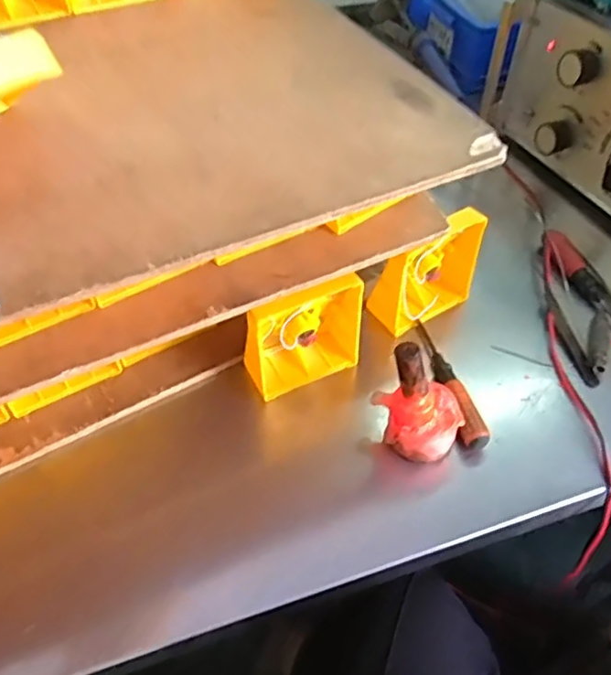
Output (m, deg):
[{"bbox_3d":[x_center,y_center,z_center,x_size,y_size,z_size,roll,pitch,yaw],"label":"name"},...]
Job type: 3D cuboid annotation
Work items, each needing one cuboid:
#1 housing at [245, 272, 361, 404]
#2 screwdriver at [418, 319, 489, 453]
[{"bbox_3d":[-0.001,-0.011,0.443,0.097,0.091,0.047,-23,53,-19],"label":"housing"},{"bbox_3d":[0.106,0.031,0.453,0.018,0.020,0.121,-11,50,-10],"label":"screwdriver"}]

